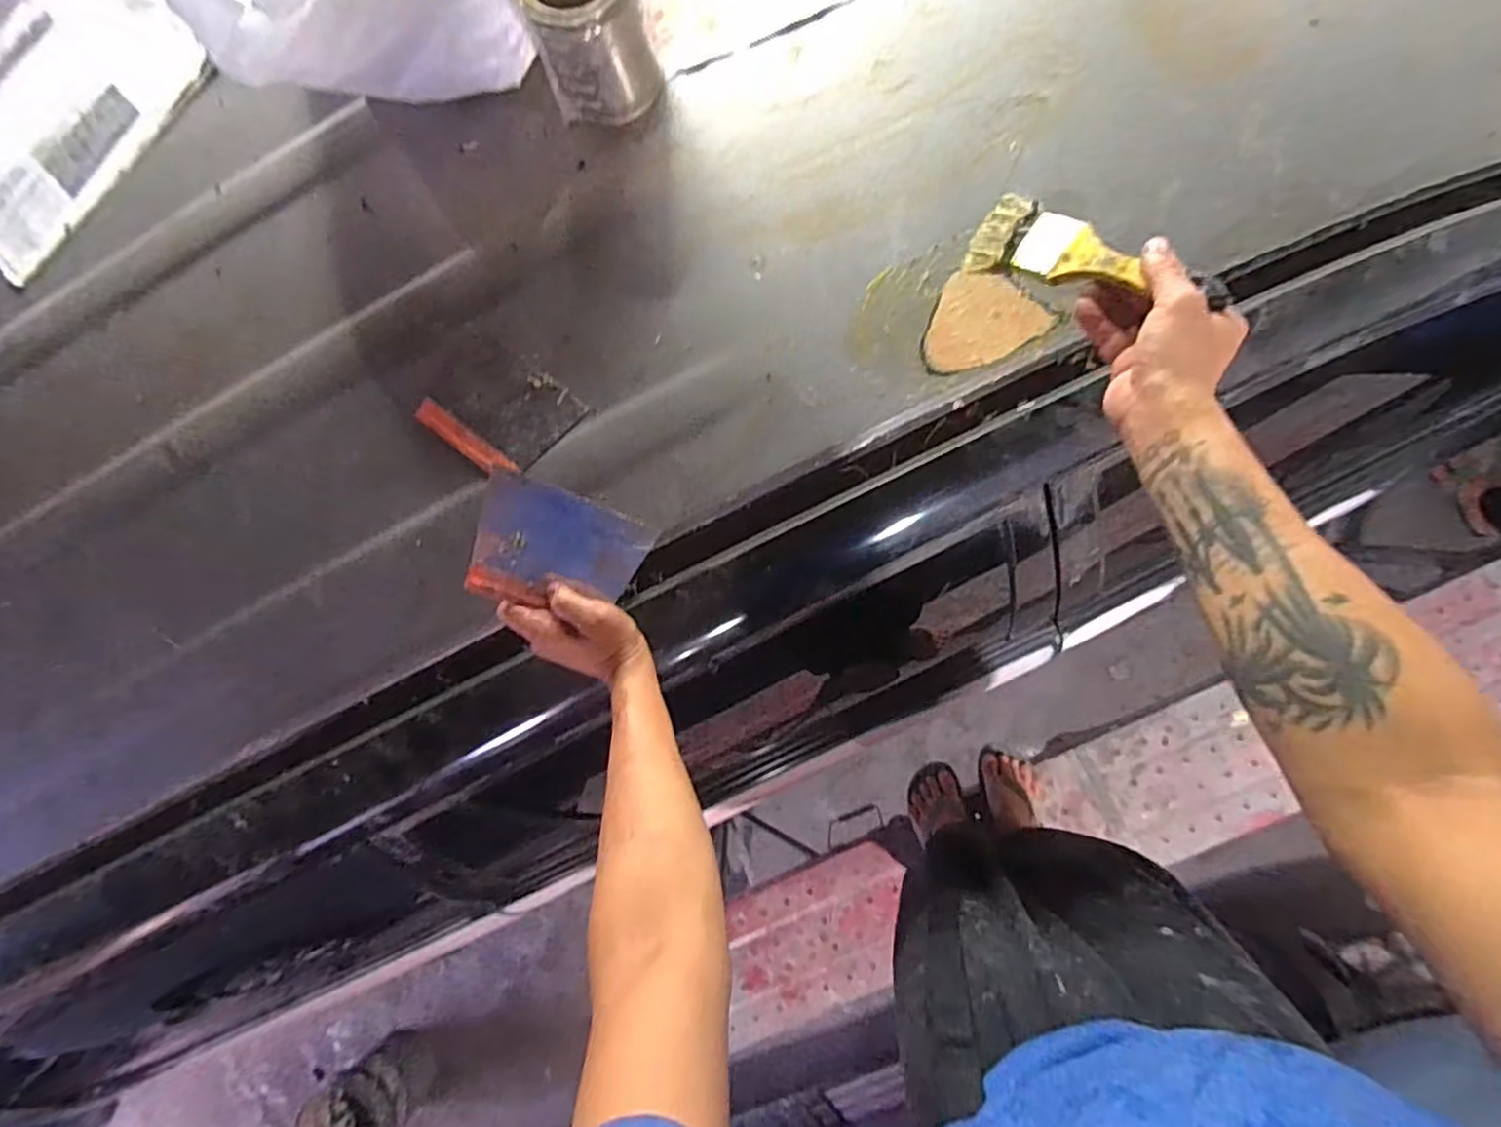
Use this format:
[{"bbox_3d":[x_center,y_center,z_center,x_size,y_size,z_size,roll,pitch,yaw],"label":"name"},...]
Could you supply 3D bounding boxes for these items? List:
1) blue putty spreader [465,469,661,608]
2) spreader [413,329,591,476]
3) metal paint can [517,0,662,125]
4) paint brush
[{"bbox_3d":[-0.157,-0.009,0.562,0.140,0.010,0.096,19,90,-32],"label":"blue putty spreader"},{"bbox_3d":[-0.231,-0.140,0.617,0.129,0.018,0.101,34,91,10],"label":"spreader"},{"bbox_3d":[-0.138,-0.459,0.572,0.103,0.115,0.099,-1,85,8],"label":"metal paint can"},{"bbox_3d":[0.240,-0.221,0.486,0.179,0.020,0.055,39,92,36],"label":"paint brush"}]

